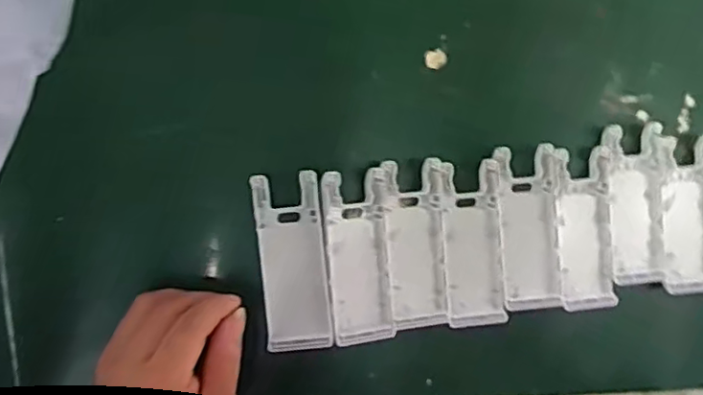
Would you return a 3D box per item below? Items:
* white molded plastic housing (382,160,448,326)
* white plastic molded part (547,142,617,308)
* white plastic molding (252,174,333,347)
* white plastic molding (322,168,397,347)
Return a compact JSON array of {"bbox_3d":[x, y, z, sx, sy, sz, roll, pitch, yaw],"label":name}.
[{"bbox_3d":[0.042,0.029,0.400,0.038,0.012,0.103,-6,95,-7],"label":"white molded plastic housing"},{"bbox_3d":[0.154,0.021,0.418,0.045,0.014,0.103,-4,94,-8],"label":"white plastic molded part"},{"bbox_3d":[-0.035,0.039,0.384,0.040,0.014,0.105,-6,94,-7],"label":"white plastic molding"},{"bbox_3d":[0.006,0.037,0.391,0.039,0.016,0.105,-5,94,-8],"label":"white plastic molding"}]

